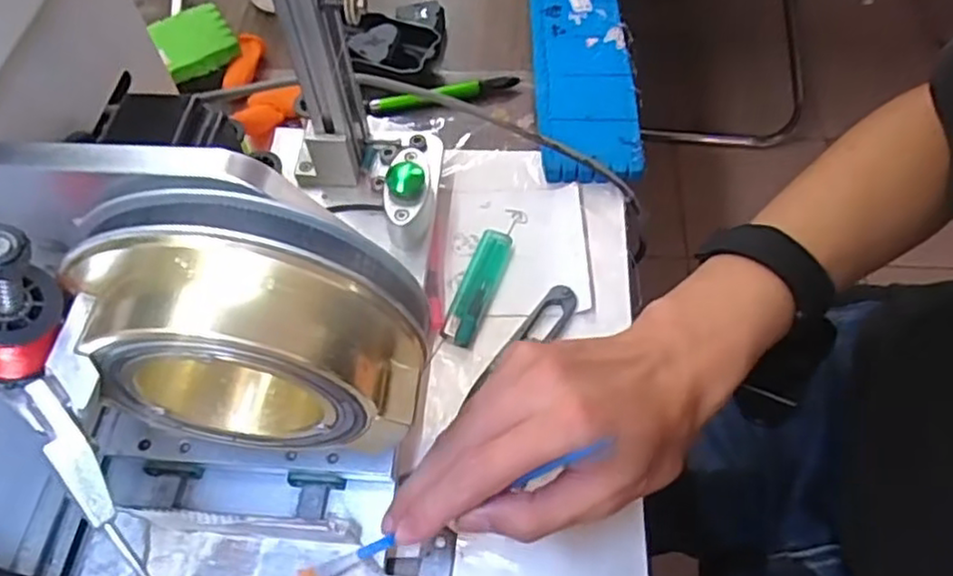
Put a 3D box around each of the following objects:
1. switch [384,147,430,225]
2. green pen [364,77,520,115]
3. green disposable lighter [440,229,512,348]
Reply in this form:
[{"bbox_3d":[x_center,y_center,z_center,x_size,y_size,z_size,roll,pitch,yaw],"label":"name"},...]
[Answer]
[{"bbox_3d":[-0.042,-0.058,0.422,0.026,0.031,0.055,-3,58,0],"label":"switch"},{"bbox_3d":[-0.025,-0.145,0.515,0.115,0.015,0.015,-15,59,-8],"label":"green pen"},{"bbox_3d":[0.001,-0.001,0.422,0.019,0.014,0.078,16,60,11],"label":"green disposable lighter"}]

